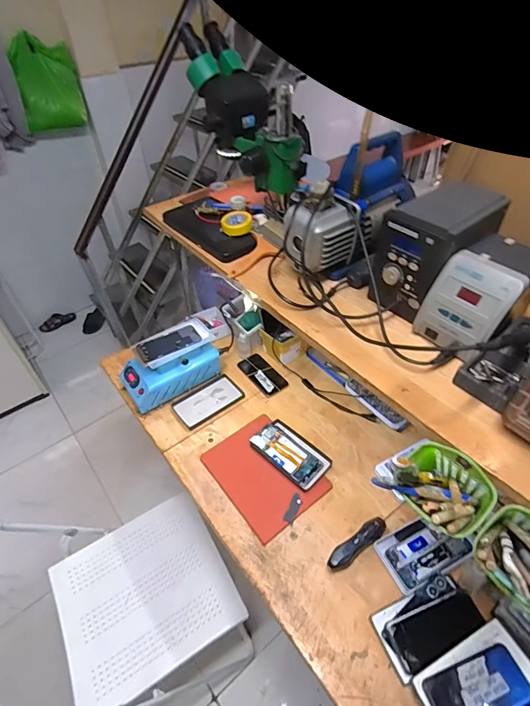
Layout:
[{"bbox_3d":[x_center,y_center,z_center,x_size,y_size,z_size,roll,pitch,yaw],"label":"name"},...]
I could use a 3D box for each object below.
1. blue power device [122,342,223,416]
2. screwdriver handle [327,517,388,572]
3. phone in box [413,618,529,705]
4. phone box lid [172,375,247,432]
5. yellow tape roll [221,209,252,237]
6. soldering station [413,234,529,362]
[{"bbox_3d":[-0.255,0.038,1.042,0.247,0.116,0.127,-28,51,-24],"label":"blue power device"},{"bbox_3d":[0.182,0.371,0.753,0.142,0.037,0.032,-28,51,-24],"label":"screwdriver handle"},{"bbox_3d":[0.333,0.510,0.596,0.182,0.035,0.103,-18,47,-16],"label":"phone in box"},{"bbox_3d":[-0.150,0.129,1.029,0.172,0.009,0.105,-29,51,-24],"label":"phone box lid"},{"bbox_3d":[-0.060,-0.273,0.815,0.064,0.028,0.062,-1,45,1],"label":"yellow tape roll"},{"bbox_3d":[0.315,-0.081,0.571,0.120,0.116,0.151,34,55,31],"label":"soldering station"}]

